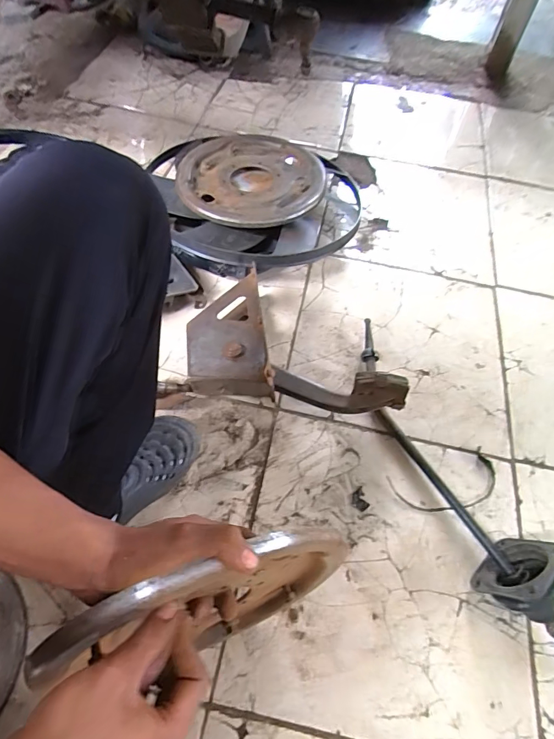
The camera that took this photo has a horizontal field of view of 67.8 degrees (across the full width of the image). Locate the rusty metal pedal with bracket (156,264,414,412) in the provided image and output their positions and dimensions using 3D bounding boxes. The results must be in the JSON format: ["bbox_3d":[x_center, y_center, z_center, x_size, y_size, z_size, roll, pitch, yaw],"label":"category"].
[{"bbox_3d":[0.017,-0.042,0.713,0.389,0.111,0.224,10,59,5],"label":"rusty metal pedal with bracket"}]

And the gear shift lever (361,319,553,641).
[{"bbox_3d":[0.261,0.147,0.617,0.103,0.093,0.564,-20,62,-13],"label":"gear shift lever"}]

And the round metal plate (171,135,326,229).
[{"bbox_3d":[-0.050,-0.394,0.841,0.284,0.036,0.284,2,58,-3],"label":"round metal plate"}]

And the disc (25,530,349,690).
[{"bbox_3d":[-0.067,0.238,0.404,0.275,0.280,0.049,-19,61,-11],"label":"disc"}]

